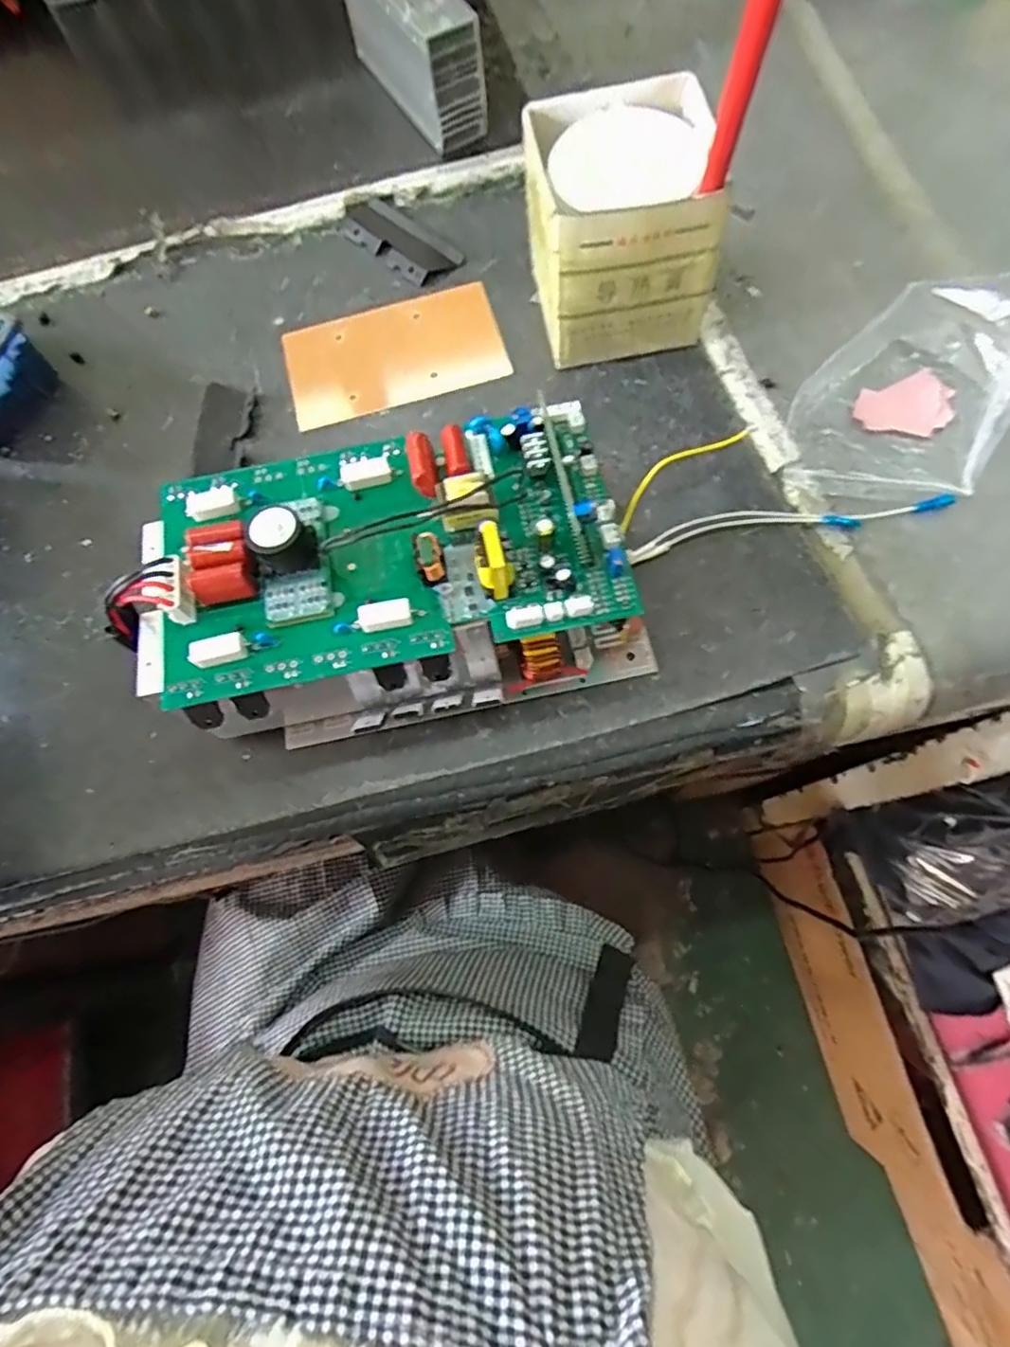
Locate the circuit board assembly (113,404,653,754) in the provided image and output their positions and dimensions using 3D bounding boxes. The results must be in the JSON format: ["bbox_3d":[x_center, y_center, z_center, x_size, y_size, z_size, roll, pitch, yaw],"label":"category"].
[{"bbox_3d":[-0.059,-0.047,0.341,0.248,0.137,0.121,-12,70,1],"label":"circuit board assembly"}]

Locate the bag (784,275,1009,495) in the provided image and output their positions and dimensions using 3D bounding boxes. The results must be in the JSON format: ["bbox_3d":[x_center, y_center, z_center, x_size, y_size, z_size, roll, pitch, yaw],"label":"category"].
[{"bbox_3d":[0.255,-0.178,0.386,0.117,0.093,0.147,31,76,14],"label":"bag"}]

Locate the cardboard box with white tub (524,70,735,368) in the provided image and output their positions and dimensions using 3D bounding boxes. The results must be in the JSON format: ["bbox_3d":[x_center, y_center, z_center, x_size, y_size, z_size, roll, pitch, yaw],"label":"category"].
[{"bbox_3d":[0.075,-0.299,0.428,0.115,0.111,0.121,-9,70,2],"label":"cardboard box with white tub"}]

